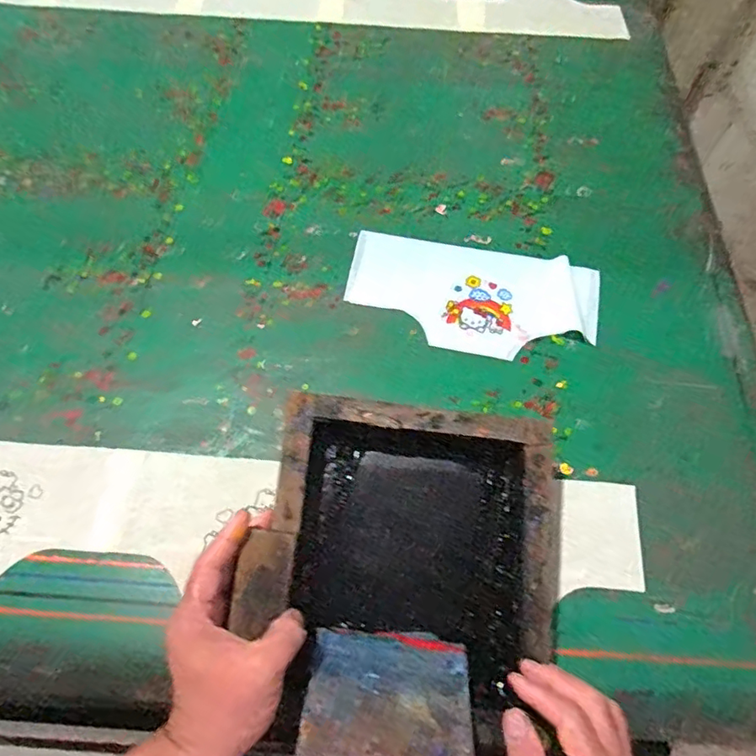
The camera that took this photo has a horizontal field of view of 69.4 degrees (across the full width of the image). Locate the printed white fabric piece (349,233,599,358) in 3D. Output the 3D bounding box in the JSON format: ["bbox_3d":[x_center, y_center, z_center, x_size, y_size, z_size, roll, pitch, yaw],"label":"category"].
[{"bbox_3d":[0.112,-0.099,0.662,0.296,0.010,0.147,11,66,7],"label":"printed white fabric piece"}]

